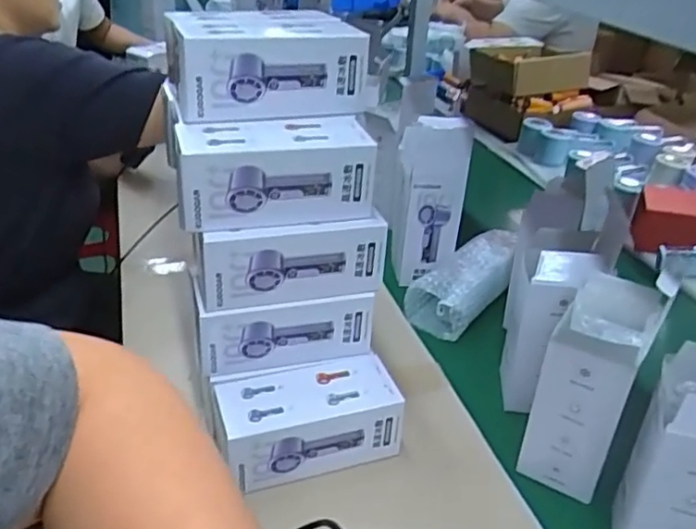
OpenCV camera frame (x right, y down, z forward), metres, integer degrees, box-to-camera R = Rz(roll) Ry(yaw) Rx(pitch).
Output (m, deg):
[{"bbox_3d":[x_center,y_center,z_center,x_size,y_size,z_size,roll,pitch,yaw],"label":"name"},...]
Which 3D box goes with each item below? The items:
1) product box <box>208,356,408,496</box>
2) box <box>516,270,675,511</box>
[{"bbox_3d":[-0.037,0.144,0.603,0.161,0.078,0.073,-11,36,-17],"label":"product box"},{"bbox_3d":[0.219,0.113,0.590,0.071,0.187,0.084,23,40,30],"label":"box"}]

